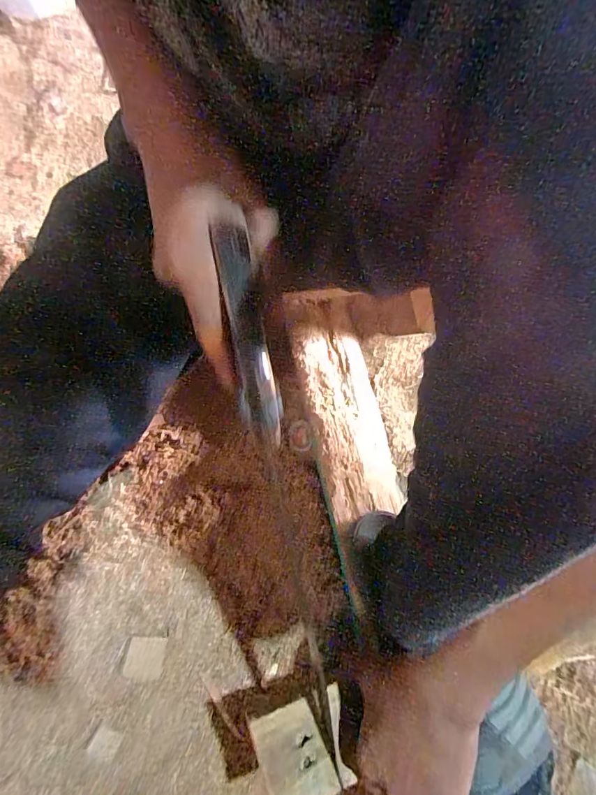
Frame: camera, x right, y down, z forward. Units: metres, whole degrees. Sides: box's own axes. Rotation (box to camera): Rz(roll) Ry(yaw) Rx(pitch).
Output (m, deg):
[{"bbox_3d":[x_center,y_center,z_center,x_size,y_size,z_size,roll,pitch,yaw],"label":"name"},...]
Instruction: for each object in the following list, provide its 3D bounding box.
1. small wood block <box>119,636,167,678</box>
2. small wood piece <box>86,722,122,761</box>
[{"bbox_3d":[-0.167,0.280,0.437,0.044,0.004,0.038,1,68,-1],"label":"small wood block"},{"bbox_3d":[-0.192,0.344,0.406,0.027,0.008,0.026,18,69,5],"label":"small wood piece"}]

